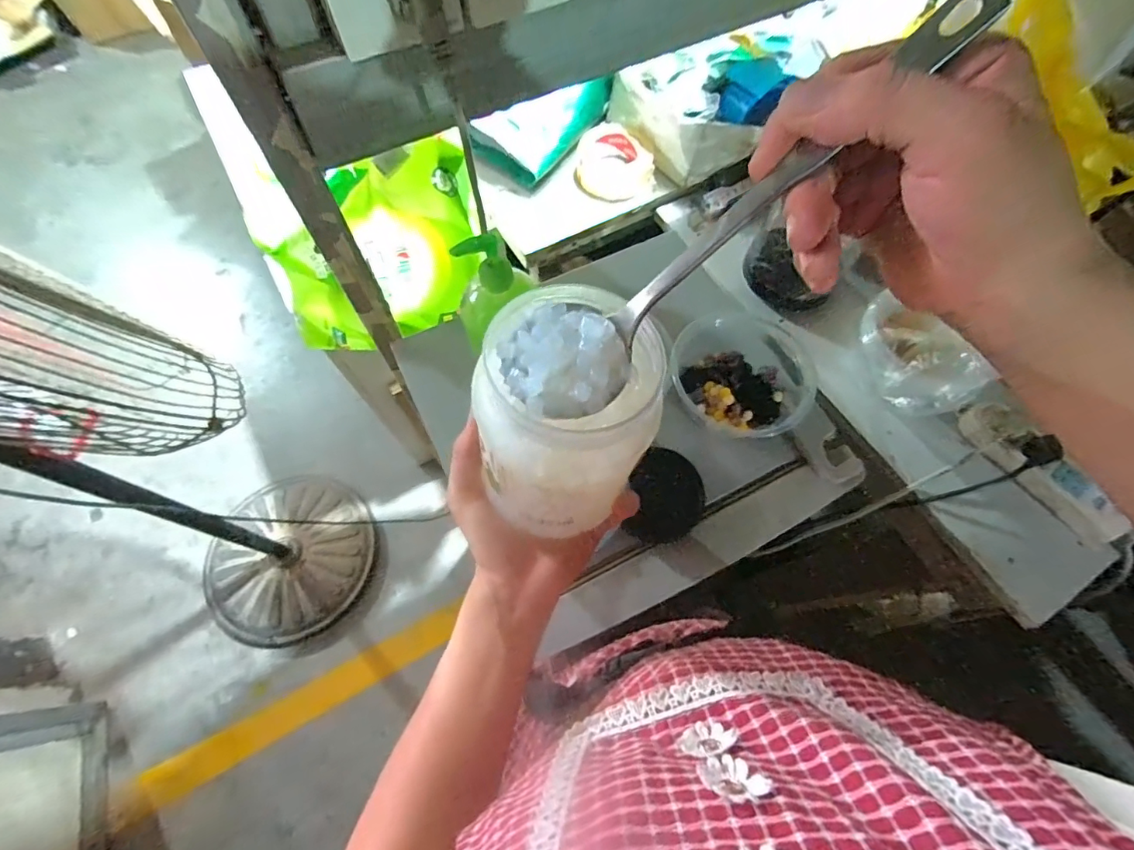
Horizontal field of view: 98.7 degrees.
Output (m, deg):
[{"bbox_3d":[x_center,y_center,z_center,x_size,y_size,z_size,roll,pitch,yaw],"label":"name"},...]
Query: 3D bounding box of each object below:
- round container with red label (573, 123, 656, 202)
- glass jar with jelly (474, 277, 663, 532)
[{"bbox_3d":[0.072,-0.398,0.743,0.112,0.042,0.115,0,68,-1],"label":"round container with red label"},{"bbox_3d":[0.001,-0.004,0.269,0.087,0.106,0.106,21,69,7],"label":"glass jar with jelly"}]

